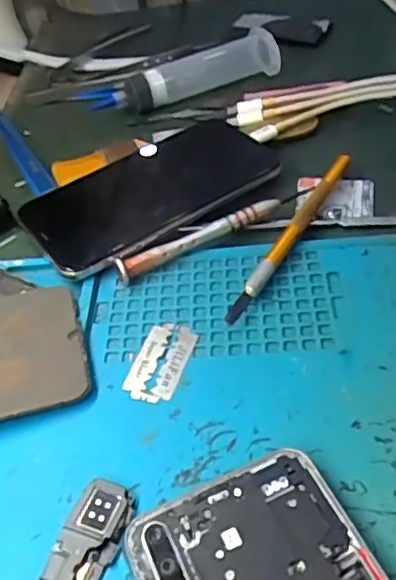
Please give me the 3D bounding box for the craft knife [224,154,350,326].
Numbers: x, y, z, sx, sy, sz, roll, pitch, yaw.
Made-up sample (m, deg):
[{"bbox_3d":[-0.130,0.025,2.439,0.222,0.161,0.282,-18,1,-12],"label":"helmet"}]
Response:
[{"bbox_3d":[0.048,-0.030,0.309,0.010,0.012,0.131,21,52,25],"label":"craft knife"}]

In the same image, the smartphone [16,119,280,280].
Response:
[{"bbox_3d":[-0.024,-0.055,0.340,0.138,0.014,0.068,-28,49,-19],"label":"smartphone"}]

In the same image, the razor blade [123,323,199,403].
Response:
[{"bbox_3d":[-0.016,0.030,0.267,0.022,0.004,0.042,11,48,17],"label":"razor blade"}]

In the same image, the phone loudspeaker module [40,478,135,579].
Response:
[{"bbox_3d":[-0.042,0.095,0.206,0.021,0.004,0.064,11,48,18],"label":"phone loudspeaker module"}]

